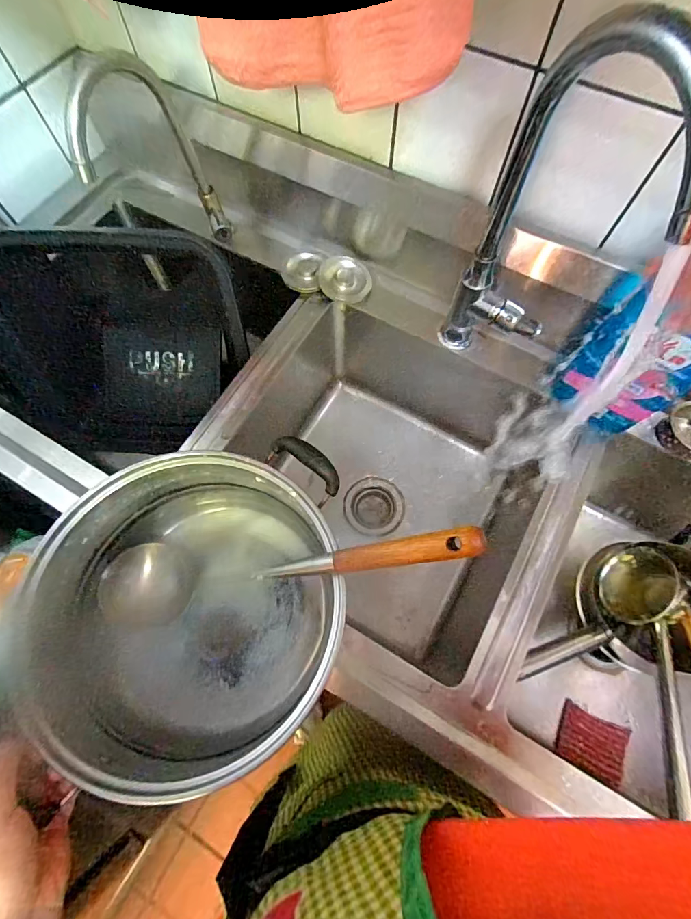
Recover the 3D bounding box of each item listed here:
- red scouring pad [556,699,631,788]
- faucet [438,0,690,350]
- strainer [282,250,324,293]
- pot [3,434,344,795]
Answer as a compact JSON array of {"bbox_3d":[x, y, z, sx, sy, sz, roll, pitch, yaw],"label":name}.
[{"bbox_3d":[0.386,0.441,0.639,0.101,0.020,0.077,26,71,9],"label":"red scouring pad"},{"bbox_3d":[0.206,-0.200,0.421,0.053,0.379,0.189,-28,72,-10],"label":"faucet"},{"bbox_3d":[-0.069,-0.298,0.653,0.062,0.025,0.061,1,69,0],"label":"strainer"},{"bbox_3d":[-0.140,0.138,0.415,0.271,0.140,0.255,-6,70,-3],"label":"pot"}]

